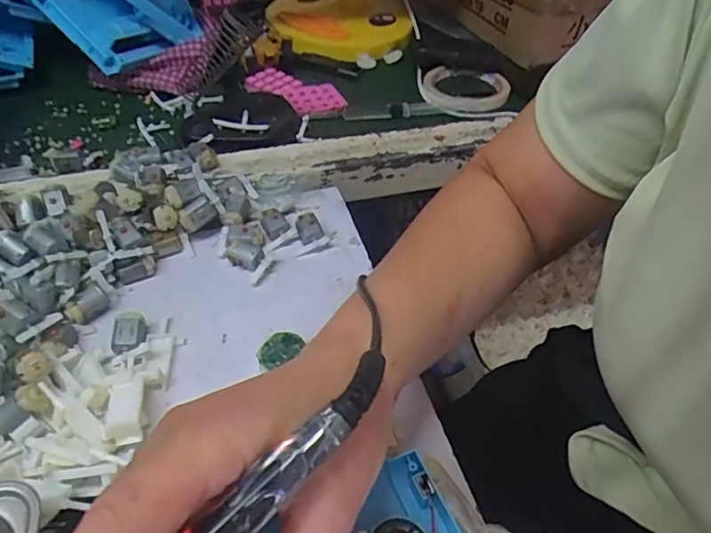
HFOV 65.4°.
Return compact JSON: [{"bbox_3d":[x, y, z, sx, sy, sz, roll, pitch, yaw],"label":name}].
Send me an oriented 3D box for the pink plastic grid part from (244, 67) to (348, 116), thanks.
[{"bbox_3d":[-0.064,-0.195,0.614,0.070,0.012,0.115,-33,56,-31],"label":"pink plastic grid part"}]

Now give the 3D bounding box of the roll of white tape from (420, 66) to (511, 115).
[{"bbox_3d":[0.125,-0.204,0.639,0.101,0.015,0.110,2,45,-2],"label":"roll of white tape"}]

